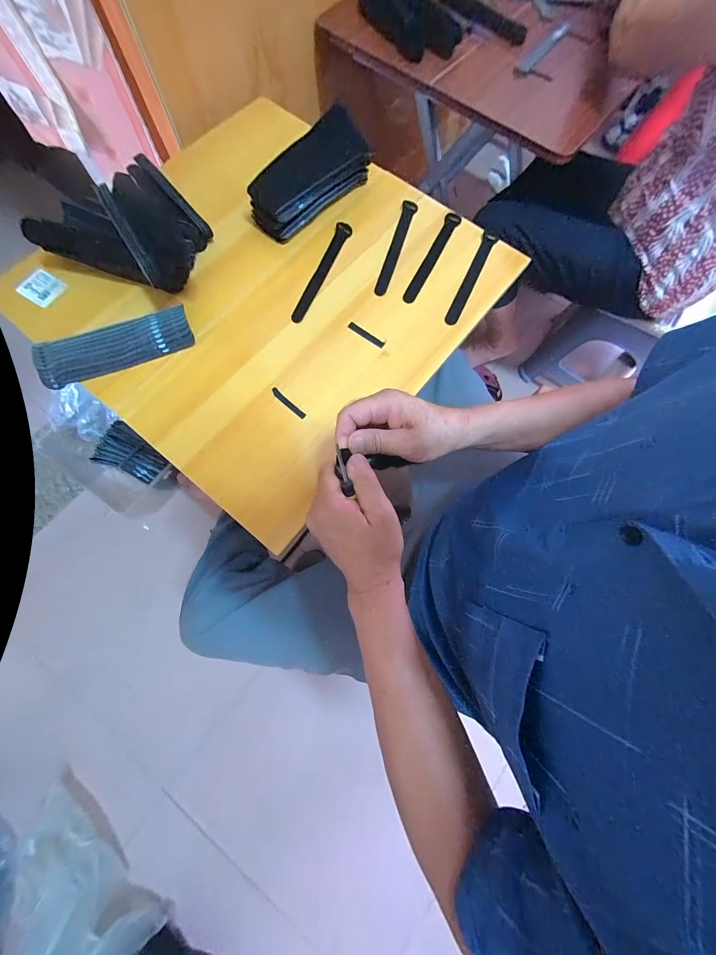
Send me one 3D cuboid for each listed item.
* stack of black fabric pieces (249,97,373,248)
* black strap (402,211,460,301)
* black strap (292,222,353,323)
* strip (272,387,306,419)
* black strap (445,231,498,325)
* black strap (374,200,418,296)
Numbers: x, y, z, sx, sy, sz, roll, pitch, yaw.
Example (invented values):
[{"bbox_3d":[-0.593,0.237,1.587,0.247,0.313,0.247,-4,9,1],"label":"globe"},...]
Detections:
[{"bbox_3d":[-0.073,-0.466,0.494,0.073,0.075,0.202,42,78,9],"label":"stack of black fabric pieces"},{"bbox_3d":[0.121,-0.356,0.505,0.026,0.008,0.197,25,76,5],"label":"black strap"},{"bbox_3d":[-0.056,-0.321,0.480,0.019,0.013,0.196,22,76,4],"label":"black strap"},{"bbox_3d":[-0.096,-0.102,0.428,0.060,0.004,0.010,42,78,9],"label":"strip"},{"bbox_3d":[0.180,-0.318,0.497,0.023,0.008,0.193,24,76,5],"label":"black strap"},{"bbox_3d":[0.061,-0.371,0.504,0.023,0.012,0.193,16,75,3],"label":"black strap"}]

